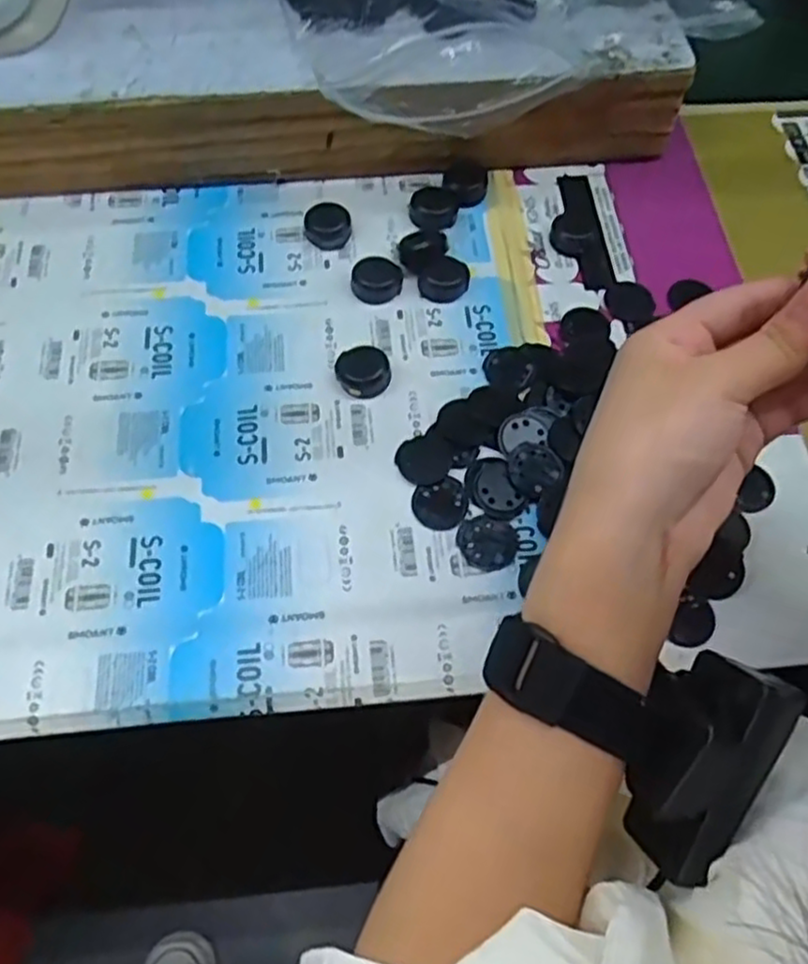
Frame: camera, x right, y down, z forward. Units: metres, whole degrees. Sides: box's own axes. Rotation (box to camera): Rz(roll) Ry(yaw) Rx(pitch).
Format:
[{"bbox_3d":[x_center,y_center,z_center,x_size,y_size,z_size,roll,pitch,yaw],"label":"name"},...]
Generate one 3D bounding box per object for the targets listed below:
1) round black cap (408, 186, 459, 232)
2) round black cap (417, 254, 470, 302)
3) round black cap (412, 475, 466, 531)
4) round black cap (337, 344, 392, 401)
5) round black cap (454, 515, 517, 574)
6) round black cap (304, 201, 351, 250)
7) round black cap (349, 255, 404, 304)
[{"bbox_3d":[0.019,-0.176,0.465,0.031,0.015,0.027,6,63,1],"label":"round black cap"},{"bbox_3d":[0.025,-0.122,0.441,0.031,0.009,0.026,-31,89,-12],"label":"round black cap"},{"bbox_3d":[0.019,0.012,0.382,0.028,0.004,0.027,1,63,-2],"label":"round black cap"},{"bbox_3d":[-0.023,-0.064,0.414,0.030,0.011,0.034,-8,64,-6],"label":"round black cap"},{"bbox_3d":[0.043,0.031,0.372,0.030,0.004,0.029,1,63,-2],"label":"round black cap"},{"bbox_3d":[-0.048,-0.163,0.459,0.028,0.015,0.027,1,63,-2],"label":"round black cap"},{"bbox_3d":[-0.016,-0.123,0.440,0.031,0.014,0.029,1,63,-2],"label":"round black cap"}]

